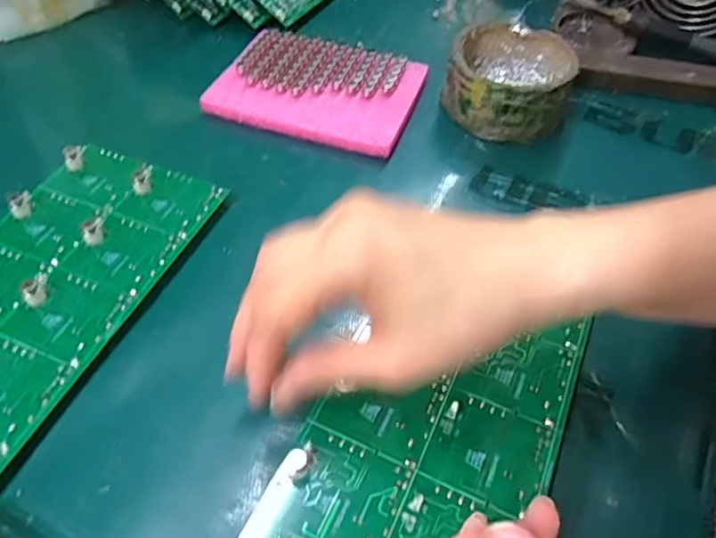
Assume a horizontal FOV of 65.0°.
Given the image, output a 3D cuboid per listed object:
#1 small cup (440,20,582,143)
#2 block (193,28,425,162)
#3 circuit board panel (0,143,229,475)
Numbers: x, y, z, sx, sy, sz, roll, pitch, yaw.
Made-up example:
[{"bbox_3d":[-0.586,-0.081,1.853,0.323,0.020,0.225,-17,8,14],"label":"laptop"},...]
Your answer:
[{"bbox_3d":[0.109,-0.137,0.410,0.084,0.046,0.082,2,52,-2],"label":"small cup"},{"bbox_3d":[-0.028,-0.135,0.419,0.137,0.018,0.103,15,53,8],"label":"block"},{"bbox_3d":[-0.172,0.015,0.292,0.104,0.015,0.225,19,53,11],"label":"circuit board panel"}]

